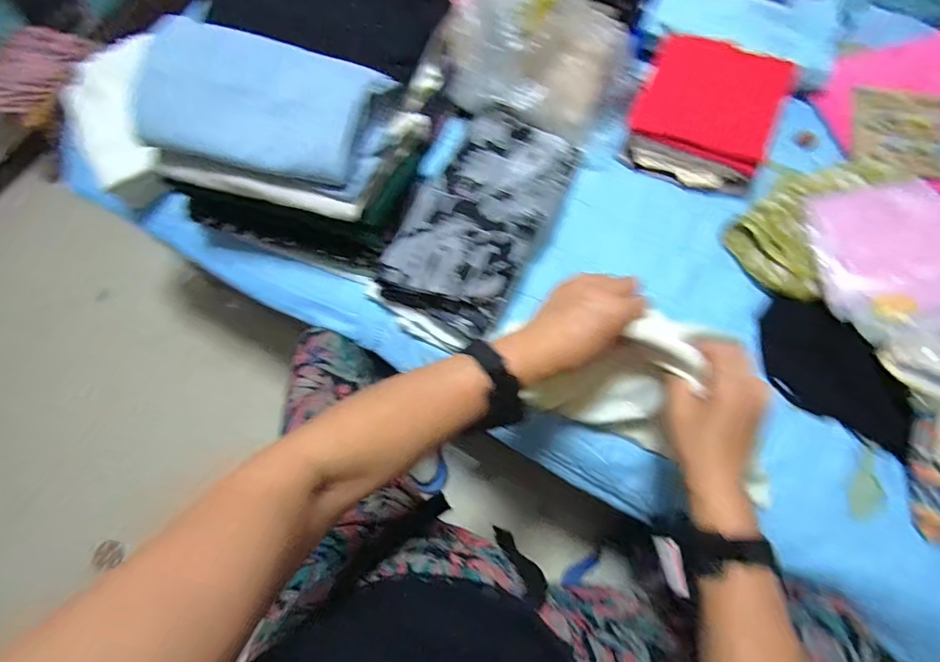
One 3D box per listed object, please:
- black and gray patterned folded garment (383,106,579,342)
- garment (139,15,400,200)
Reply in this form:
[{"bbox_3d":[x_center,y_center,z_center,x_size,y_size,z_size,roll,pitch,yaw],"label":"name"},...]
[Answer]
[{"bbox_3d":[0.013,-0.165,0.592,0.180,0.064,0.324,23,73,10],"label":"black and gray patterned folded garment"},{"bbox_3d":[-0.224,-0.250,0.500,0.253,0.043,0.147,12,96,-11],"label":"garment"}]

